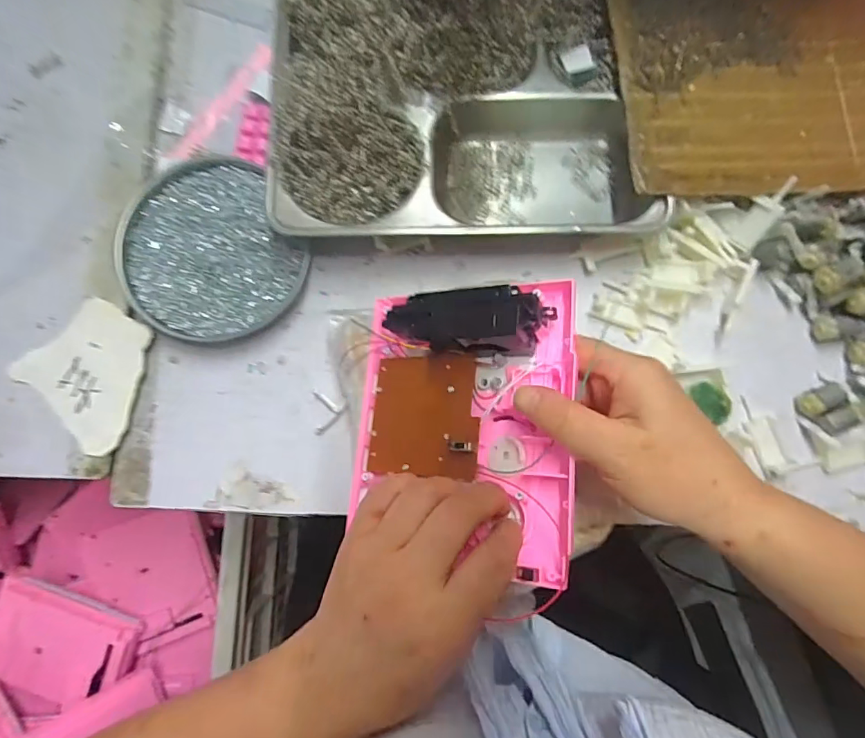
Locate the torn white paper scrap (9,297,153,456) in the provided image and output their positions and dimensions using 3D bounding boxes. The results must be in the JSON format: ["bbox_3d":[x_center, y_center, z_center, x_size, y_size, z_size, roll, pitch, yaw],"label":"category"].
[{"bbox_3d":[-0.242,0.001,0.357,0.095,0.008,0.087,43,85,5],"label":"torn white paper scrap"}]

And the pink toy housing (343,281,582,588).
[{"bbox_3d":[0.014,0.027,0.285,0.131,0.024,0.154,0,79,23],"label":"pink toy housing"}]

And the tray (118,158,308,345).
[{"bbox_3d":[-0.167,-0.088,0.362,0.124,0.018,0.133,-35,84,-3],"label":"tray"}]

